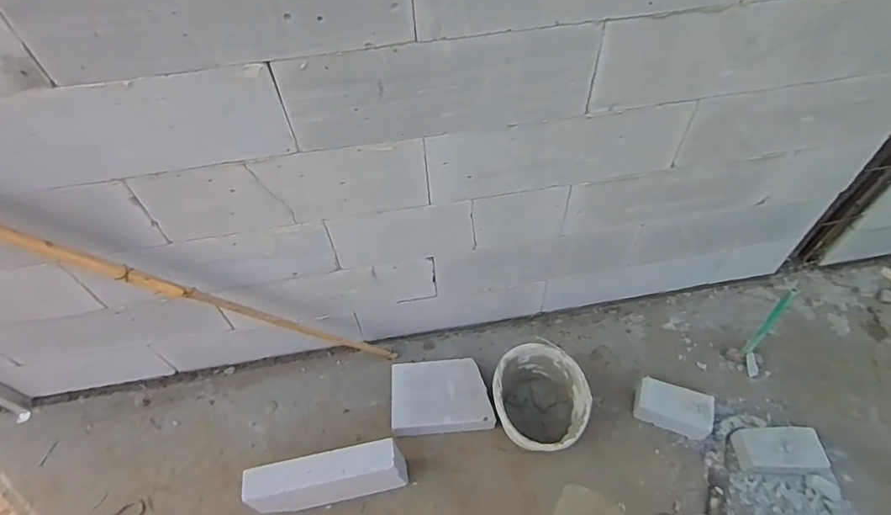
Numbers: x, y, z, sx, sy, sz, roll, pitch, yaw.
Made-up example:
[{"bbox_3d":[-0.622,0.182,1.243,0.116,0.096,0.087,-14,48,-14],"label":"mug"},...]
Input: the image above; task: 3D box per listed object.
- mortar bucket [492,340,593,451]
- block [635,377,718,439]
[{"bbox_3d":[0.265,0.425,1.394,0.254,0.205,0.300,-10,52,-5],"label":"mortar bucket"},{"bbox_3d":[0.671,0.444,1.419,0.204,0.094,0.120,17,55,15],"label":"block"}]

